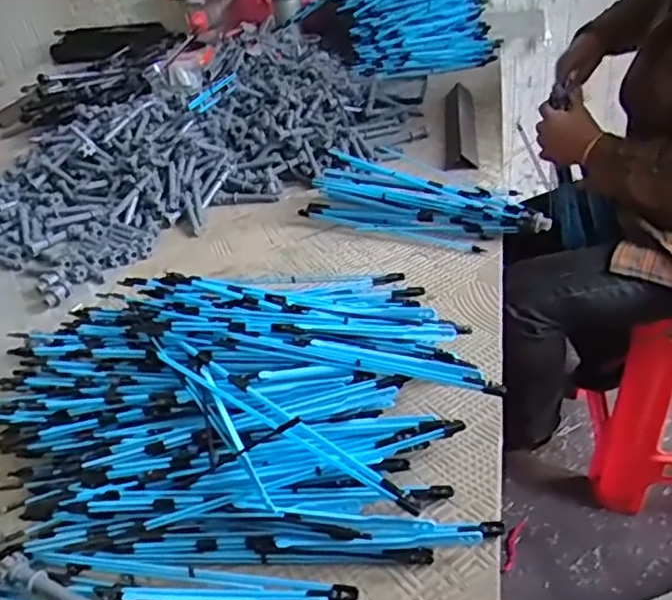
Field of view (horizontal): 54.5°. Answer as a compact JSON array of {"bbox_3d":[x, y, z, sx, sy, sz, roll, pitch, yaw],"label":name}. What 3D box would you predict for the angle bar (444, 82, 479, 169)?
[{"bbox_3d":[0.202,-0.285,1.054,0.051,0.032,0.280,0,36,10],"label":"angle bar"}]

